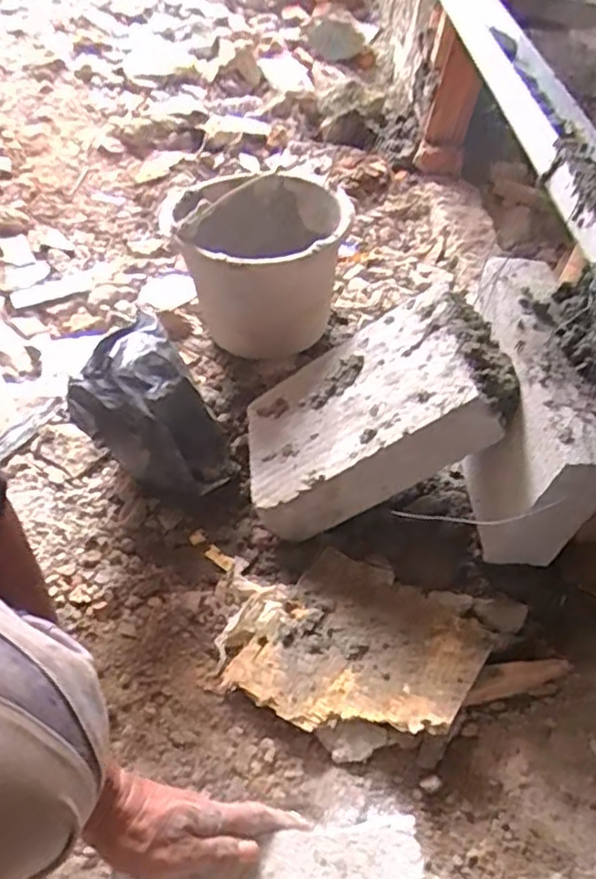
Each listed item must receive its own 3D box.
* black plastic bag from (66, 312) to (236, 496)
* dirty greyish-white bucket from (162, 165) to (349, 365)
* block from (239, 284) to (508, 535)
[{"bbox_3d":[-0.162,-0.024,0.759,0.169,0.191,0.160,-2,49,-11],"label":"black plastic bag"},{"bbox_3d":[-0.052,-0.253,0.934,0.213,0.206,0.242,13,48,2],"label":"dirty greyish-white bucket"},{"bbox_3d":[0.073,-0.035,0.761,0.300,0.070,0.205,-29,51,24],"label":"block"}]

